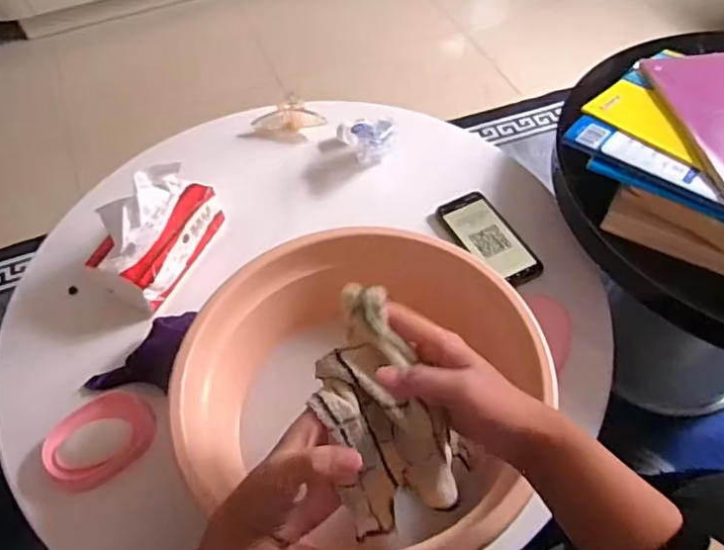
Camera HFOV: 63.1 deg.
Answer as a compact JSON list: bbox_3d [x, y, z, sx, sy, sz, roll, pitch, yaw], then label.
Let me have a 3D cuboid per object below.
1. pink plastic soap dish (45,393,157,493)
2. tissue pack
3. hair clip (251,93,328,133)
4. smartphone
[{"bbox_3d":[-0.297,0.184,0.668,0.094,0.022,0.118,35,63,24],"label":"pink plastic soap dish"},{"bbox_3d":[-0.275,-0.063,0.785,0.081,0.124,0.182,19,58,15],"label":"tissue pack"},{"bbox_3d":[-0.117,-0.270,0.986,0.121,0.036,0.059,5,55,6],"label":"hair clip"},{"bbox_3d":[0.179,-0.053,0.828,0.077,0.013,0.163,-28,62,-11],"label":"smartphone"}]

